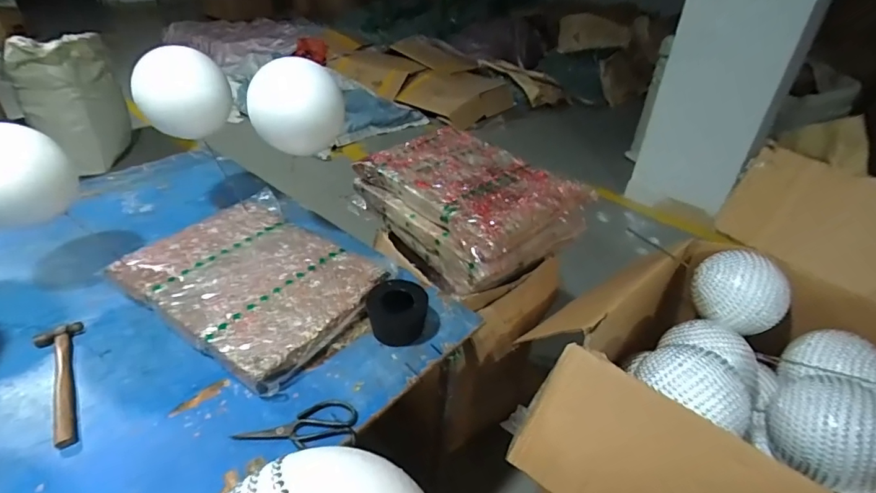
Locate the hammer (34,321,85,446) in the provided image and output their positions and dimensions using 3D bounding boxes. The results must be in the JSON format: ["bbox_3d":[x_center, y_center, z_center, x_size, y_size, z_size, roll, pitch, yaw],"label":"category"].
[{"bbox_3d":[-0.631,0.227,0.768,0.065,0.024,0.269,-20,41,-29],"label":"hammer"}]

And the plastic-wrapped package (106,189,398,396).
[{"bbox_3d":[-0.386,0.061,0.983,0.537,0.066,0.389,26,41,30],"label":"plastic-wrapped package"}]

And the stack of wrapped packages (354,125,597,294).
[{"bbox_3d":[0.079,-0.124,1.222,0.390,0.165,0.518,-23,42,-32],"label":"stack of wrapped packages"}]

